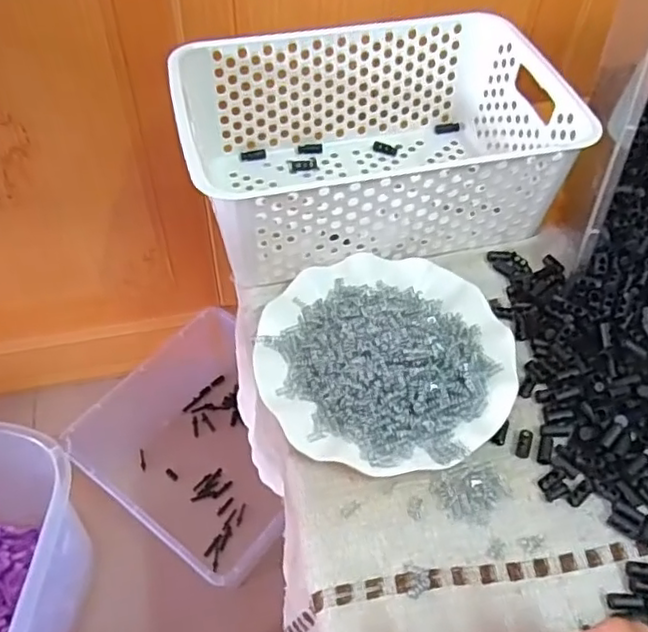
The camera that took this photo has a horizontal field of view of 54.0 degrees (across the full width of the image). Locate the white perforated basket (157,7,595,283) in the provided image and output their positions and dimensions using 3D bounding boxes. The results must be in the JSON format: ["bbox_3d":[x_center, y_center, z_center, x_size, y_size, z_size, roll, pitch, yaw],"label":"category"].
[{"bbox_3d":[0.038,-0.146,0.552,0.303,0.115,0.202,-11,53,-11],"label":"white perforated basket"}]

